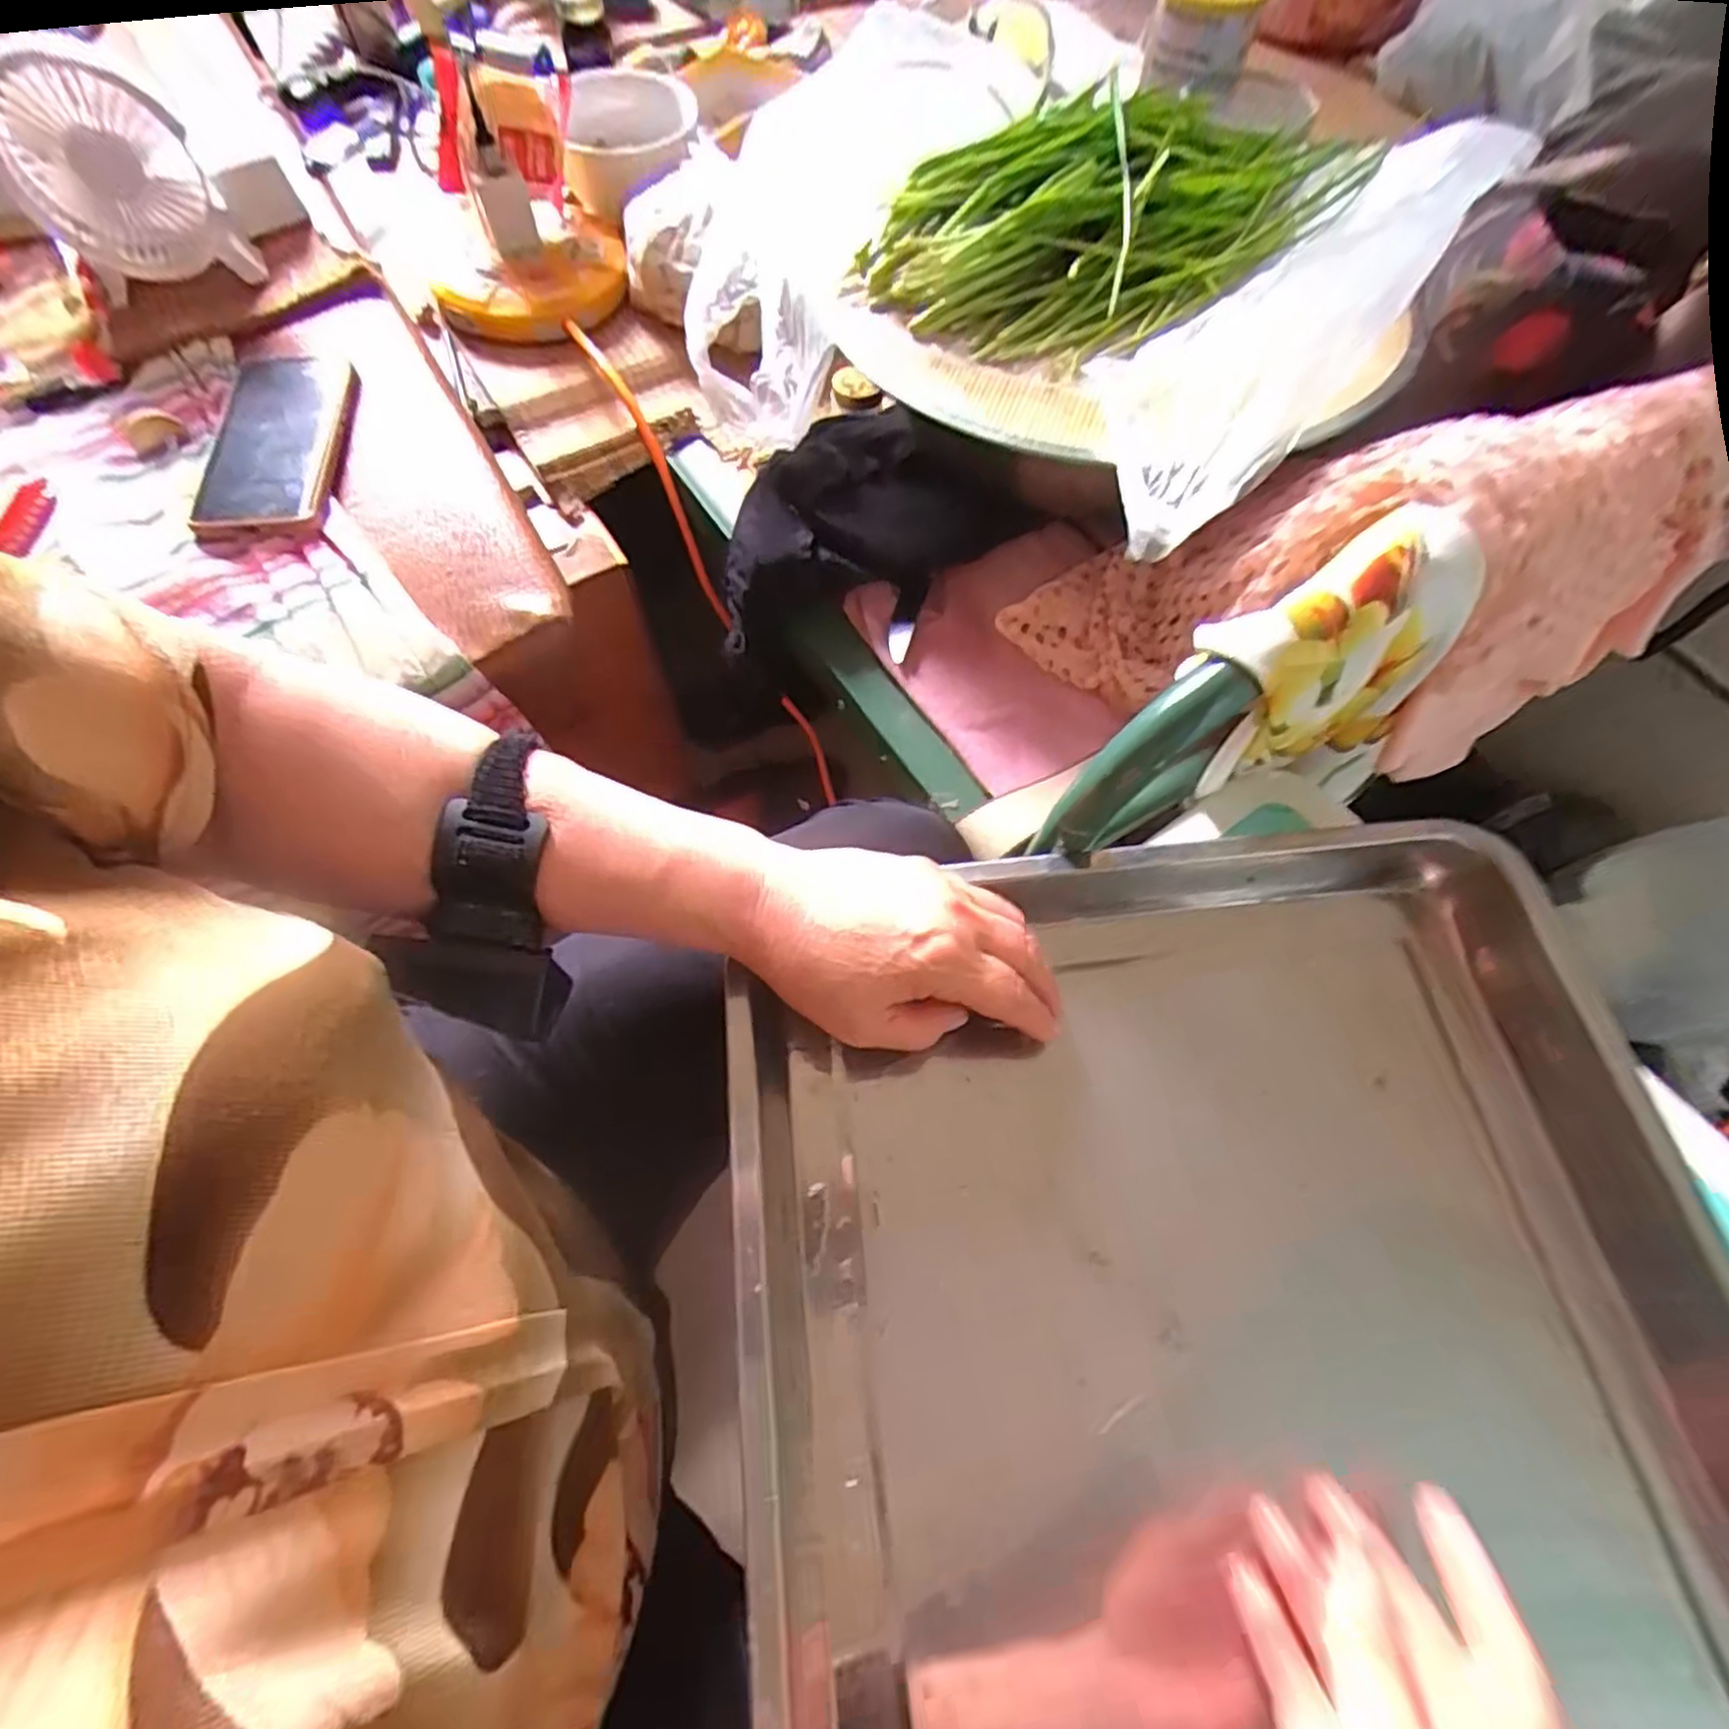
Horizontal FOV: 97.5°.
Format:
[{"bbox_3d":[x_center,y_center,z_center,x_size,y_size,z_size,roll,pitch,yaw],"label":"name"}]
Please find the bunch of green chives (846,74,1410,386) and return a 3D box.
[{"bbox_3d":[0.152,-0.404,0.463,0.301,0.049,0.183,-37,72,-16],"label":"bunch of green chives"}]

